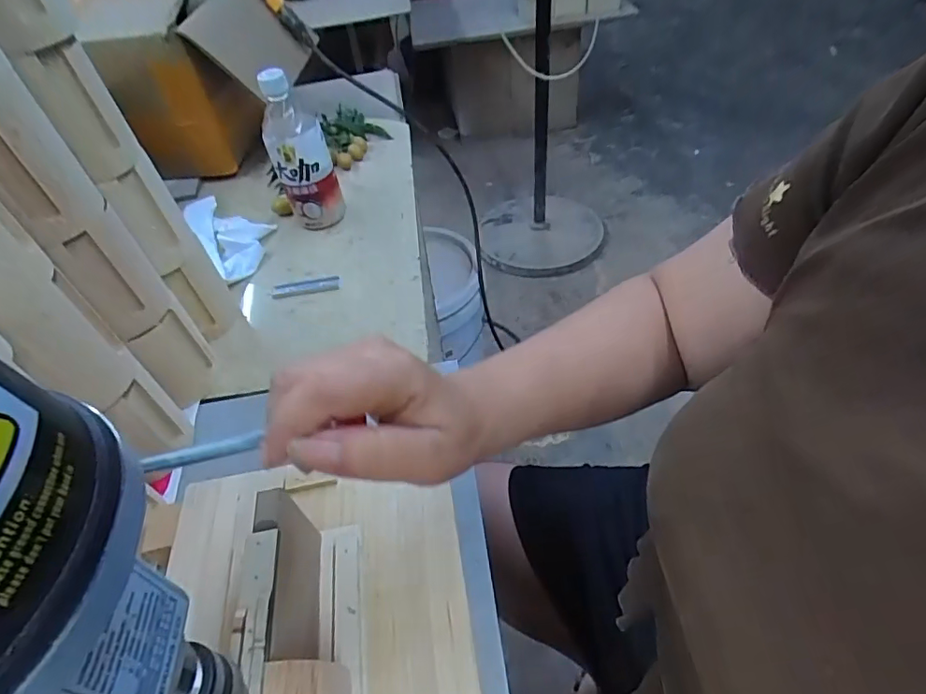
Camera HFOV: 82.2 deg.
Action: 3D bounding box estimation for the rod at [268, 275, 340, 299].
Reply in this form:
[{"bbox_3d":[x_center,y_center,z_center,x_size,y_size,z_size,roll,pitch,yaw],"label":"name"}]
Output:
[{"bbox_3d":[-0.183,-0.070,0.615,0.078,0.007,0.022,-8,47,0],"label":"rod"}]

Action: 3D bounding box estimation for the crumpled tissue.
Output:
[{"bbox_3d":[-0.294,-0.149,0.684,0.085,0.020,0.184,-31,51,-20],"label":"crumpled tissue"}]

